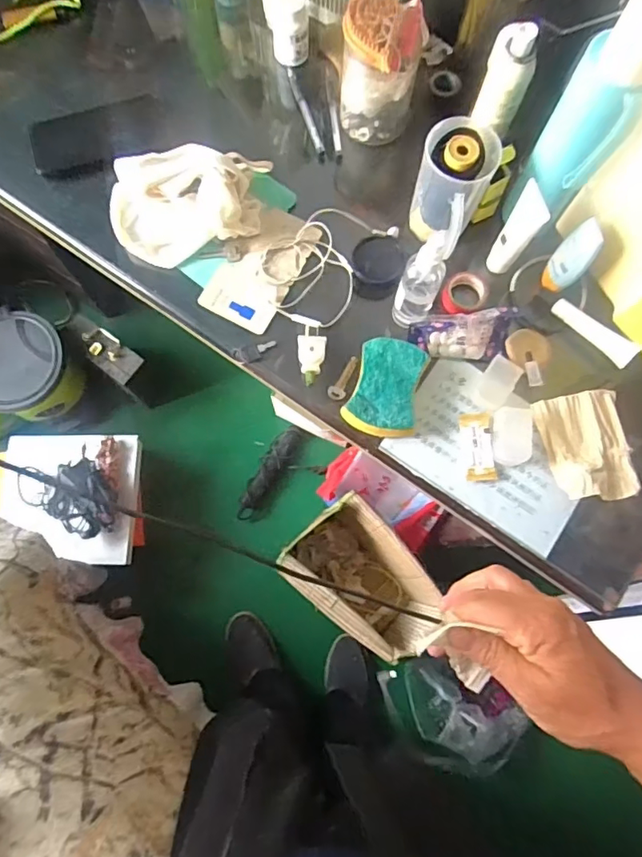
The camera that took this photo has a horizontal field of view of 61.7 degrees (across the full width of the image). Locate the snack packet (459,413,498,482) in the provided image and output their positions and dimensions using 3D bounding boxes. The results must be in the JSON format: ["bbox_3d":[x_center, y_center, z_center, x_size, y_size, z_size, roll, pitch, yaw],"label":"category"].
[{"bbox_3d":[0.171,0.019,0.582,0.033,0.008,0.073,-3,76,-2],"label":"snack packet"}]

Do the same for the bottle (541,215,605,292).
[{"bbox_3d":[0.270,-0.182,0.581,0.024,0.099,0.043,-18,77,-19],"label":"bottle"}]

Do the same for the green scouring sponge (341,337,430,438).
[{"bbox_3d":[0.070,-0.045,0.577,0.073,0.025,0.102,13,76,2],"label":"green scouring sponge"}]

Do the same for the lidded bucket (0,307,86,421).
[{"bbox_3d":[-0.676,-0.131,1.241,0.202,0.190,0.223,33,77,7],"label":"lidded bucket"}]

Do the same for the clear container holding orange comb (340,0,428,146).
[{"bbox_3d":[0.065,-0.398,0.614,0.086,0.139,0.076,4,76,-1],"label":"clear container holding orange comb"}]

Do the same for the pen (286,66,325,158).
[{"bbox_3d":[-0.020,-0.403,0.684,0.012,0.011,0.138,-18,77,-6],"label":"pen"}]

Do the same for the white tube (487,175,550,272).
[{"bbox_3d":[0.213,-0.212,0.584,0.024,0.116,0.041,-29,81,-19],"label":"white tube"}]

